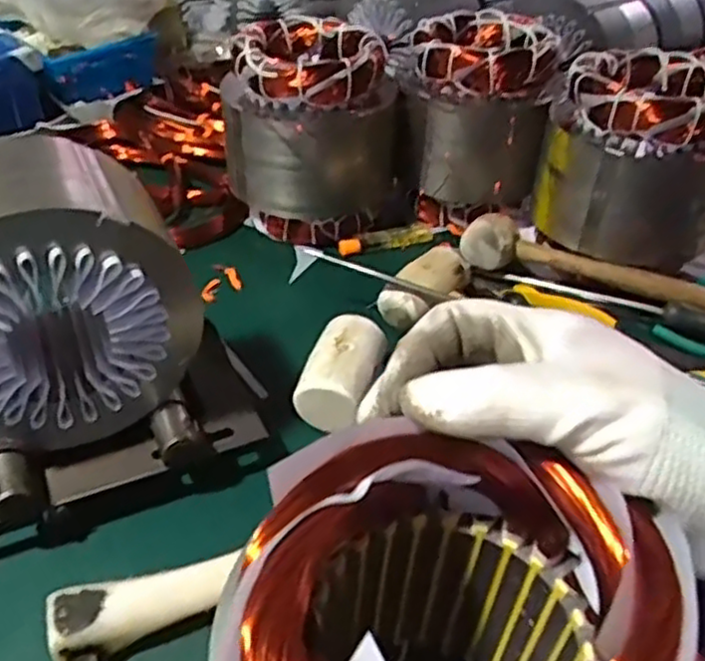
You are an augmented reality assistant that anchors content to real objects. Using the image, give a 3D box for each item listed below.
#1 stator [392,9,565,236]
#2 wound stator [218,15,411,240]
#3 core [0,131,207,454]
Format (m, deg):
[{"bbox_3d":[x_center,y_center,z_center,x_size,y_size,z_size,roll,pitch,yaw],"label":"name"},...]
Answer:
[{"bbox_3d":[0.114,-0.204,0.710,0.137,0.157,0.135,11,41,11],"label":"stator"},{"bbox_3d":[-0.035,-0.180,0.670,0.153,0.156,0.137,6,40,5],"label":"wound stator"},{"bbox_3d":[-0.171,-0.022,0.416,0.151,0.138,0.105,-15,43,-19],"label":"core"}]

